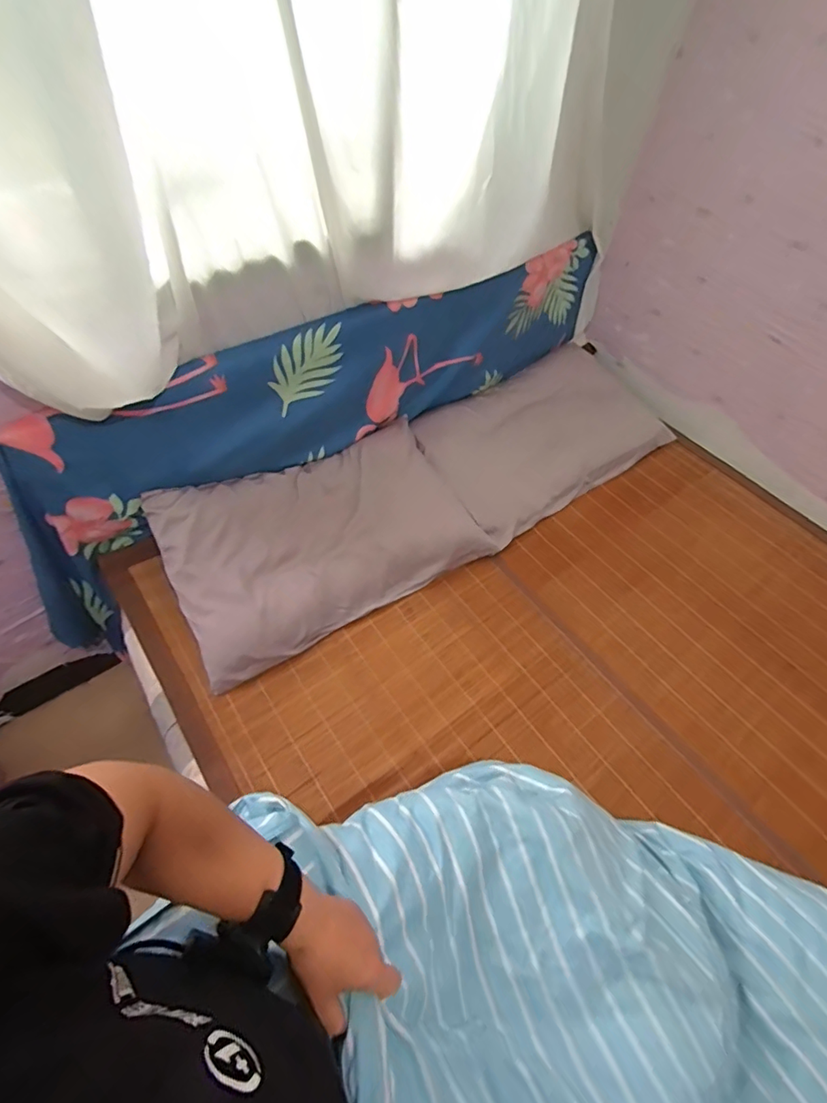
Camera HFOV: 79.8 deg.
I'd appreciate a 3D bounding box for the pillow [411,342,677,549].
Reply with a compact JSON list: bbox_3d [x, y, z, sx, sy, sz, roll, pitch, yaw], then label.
[{"bbox_3d":[0.355,-0.323,1.373,0.688,0.101,0.409,-30,61,-23],"label":"pillow"}]

